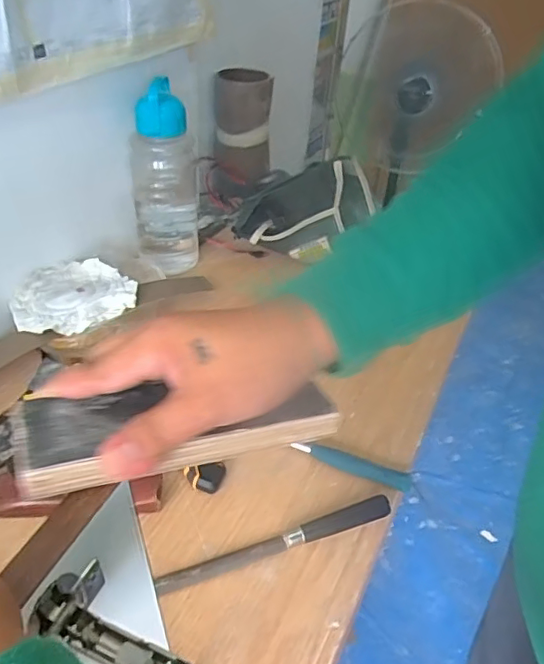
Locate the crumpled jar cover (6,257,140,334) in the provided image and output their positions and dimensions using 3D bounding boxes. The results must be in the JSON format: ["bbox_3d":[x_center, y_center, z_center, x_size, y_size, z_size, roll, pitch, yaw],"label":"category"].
[{"bbox_3d":[-0.304,-0.049,0.869,0.180,0.041,0.154,-26,48,-33],"label":"crumpled jar cover"}]

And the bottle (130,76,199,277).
[{"bbox_3d":[-0.187,-0.259,0.988,0.110,0.319,0.085,-2,39,-9],"label":"bottle"}]

